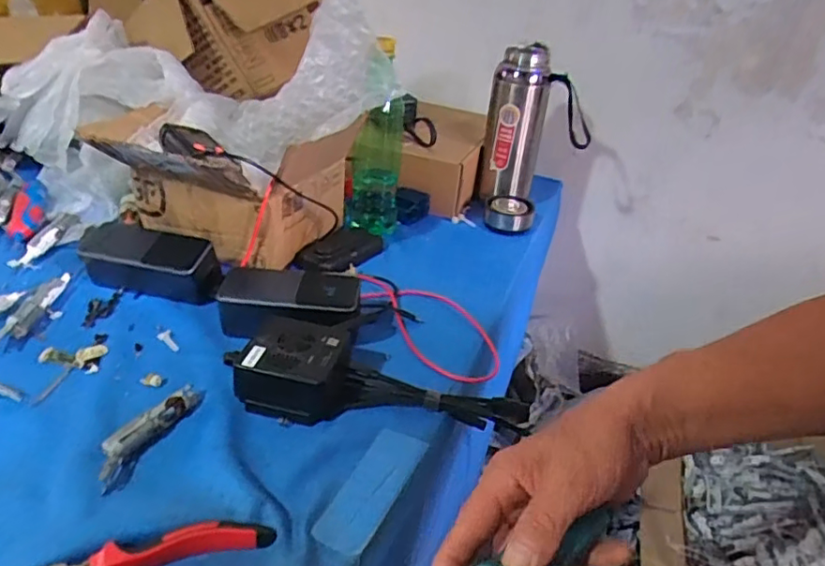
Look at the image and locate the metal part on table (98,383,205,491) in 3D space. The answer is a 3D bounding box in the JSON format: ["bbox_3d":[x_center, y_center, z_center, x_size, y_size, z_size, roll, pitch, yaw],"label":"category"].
[{"bbox_3d":[-0.203,0.111,0.460,0.023,0.018,0.104,20,35,19],"label":"metal part on table"}]

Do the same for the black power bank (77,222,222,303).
[{"bbox_3d":[-0.271,-0.021,0.613,0.135,0.051,0.054,9,31,6],"label":"black power bank"}]

